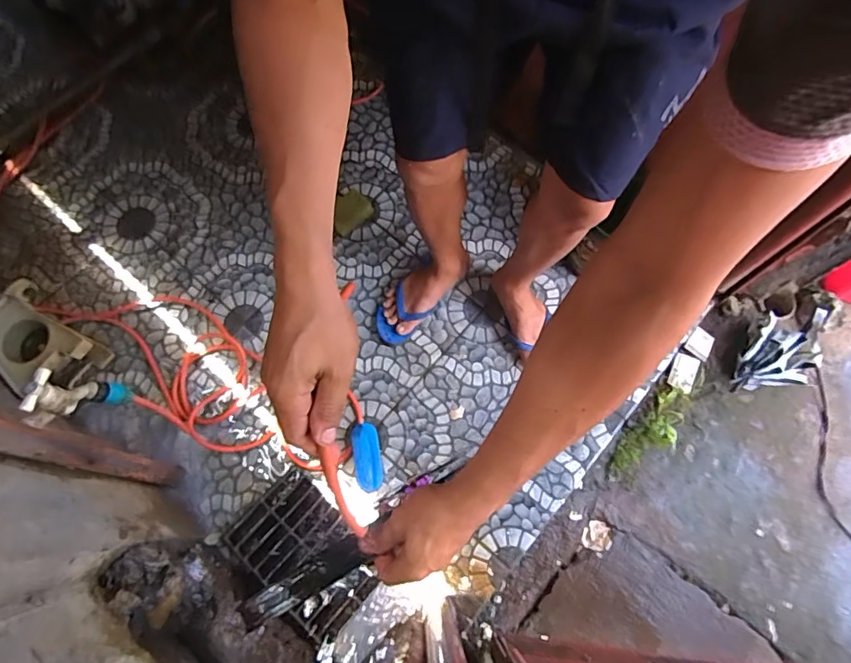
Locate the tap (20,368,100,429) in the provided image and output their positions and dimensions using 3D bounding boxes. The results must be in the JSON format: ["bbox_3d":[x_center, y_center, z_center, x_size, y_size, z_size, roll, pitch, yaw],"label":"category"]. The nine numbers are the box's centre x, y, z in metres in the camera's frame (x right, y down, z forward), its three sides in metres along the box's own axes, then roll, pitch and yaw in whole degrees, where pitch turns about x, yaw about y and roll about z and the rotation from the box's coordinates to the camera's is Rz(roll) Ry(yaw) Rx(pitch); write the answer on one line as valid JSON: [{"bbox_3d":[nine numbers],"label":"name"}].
[{"bbox_3d":[-0.530,0.097,0.718,0.036,0.090,0.085,27,73,8],"label":"tap"}]

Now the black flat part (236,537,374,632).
[{"bbox_3d":[-0.137,0.271,0.539,0.194,0.019,0.030,-38,72,22],"label":"black flat part"}]

